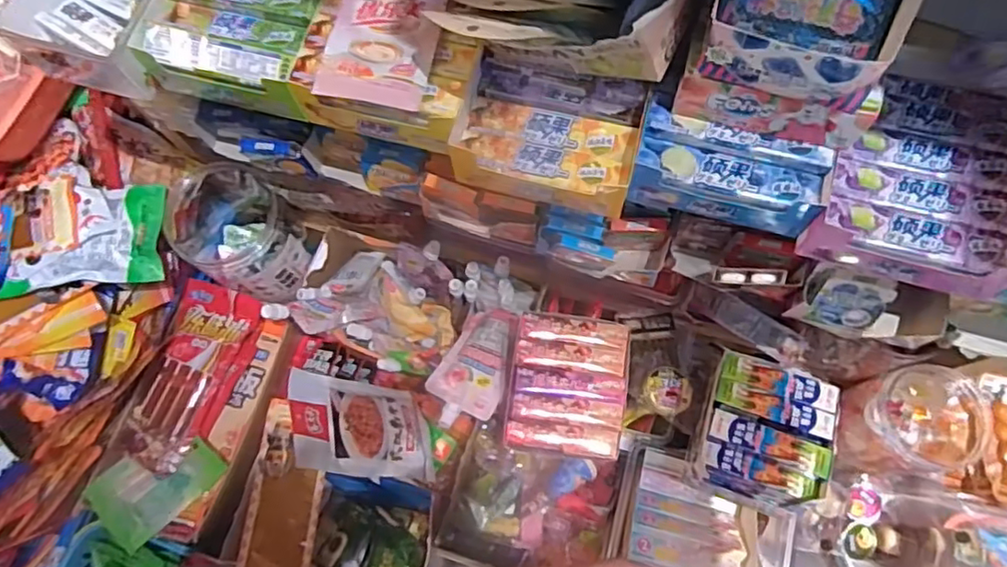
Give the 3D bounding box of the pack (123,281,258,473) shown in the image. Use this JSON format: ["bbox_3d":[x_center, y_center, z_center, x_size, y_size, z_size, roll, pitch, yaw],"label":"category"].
[{"bbox_3d":[-0.391,0.113,0.783,0.091,0.026,0.225,15,72,7],"label":"pack"}]

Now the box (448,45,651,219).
[{"bbox_3d":[0.035,-0.114,0.475,0.130,0.041,0.103,14,72,6],"label":"box"}]

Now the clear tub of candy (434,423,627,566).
[{"bbox_3d":[0.038,0.277,0.792,0.202,0.075,0.160,16,72,7],"label":"clear tub of candy"}]

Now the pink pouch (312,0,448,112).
[{"bbox_3d":[-0.087,-0.191,0.468,0.080,0.021,0.127,8,71,4],"label":"pink pouch"}]

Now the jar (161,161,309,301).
[{"bbox_3d":[-0.329,-0.061,0.789,0.148,0.155,0.124,35,75,12],"label":"jar"}]

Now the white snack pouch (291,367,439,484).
[{"bbox_3d":[-0.170,0.172,0.761,0.177,0.017,0.130,16,40,-34],"label":"white snack pouch"}]

